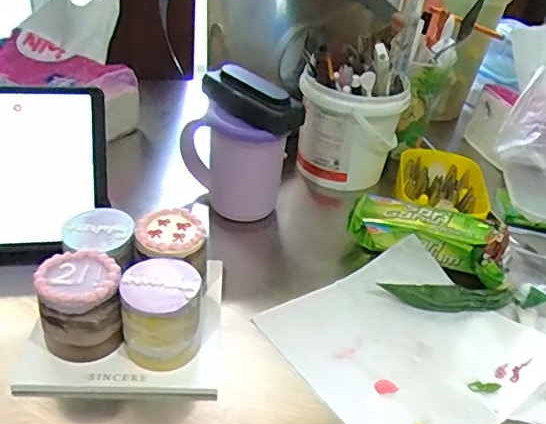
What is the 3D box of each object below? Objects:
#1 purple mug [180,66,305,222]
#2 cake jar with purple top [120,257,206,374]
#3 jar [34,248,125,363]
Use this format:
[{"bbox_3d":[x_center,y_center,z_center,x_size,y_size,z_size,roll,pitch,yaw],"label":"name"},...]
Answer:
[{"bbox_3d":[-0.043,-0.069,0.585,0.127,0.132,0.082,23,38,20],"label":"purple mug"},{"bbox_3d":[-0.084,0.076,0.427,0.056,0.060,0.060,-3,36,-16],"label":"cake jar with purple top"},{"bbox_3d":[-0.143,0.070,0.420,0.056,0.063,0.053,-5,37,-17],"label":"jar"}]

